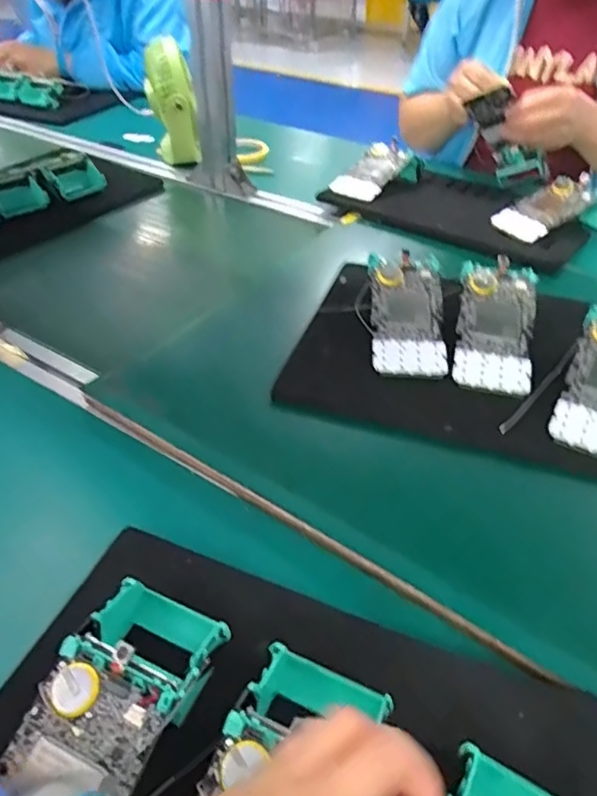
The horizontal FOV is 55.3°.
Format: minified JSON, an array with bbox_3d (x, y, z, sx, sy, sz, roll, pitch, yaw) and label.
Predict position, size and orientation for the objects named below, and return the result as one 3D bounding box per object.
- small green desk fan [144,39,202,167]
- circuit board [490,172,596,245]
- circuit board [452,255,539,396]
[{"bbox_3d":[-0.199,-0.455,0.901,0.073,0.164,0.115,-9,43,-10],"label":"small green desk fan"},{"bbox_3d":[0.328,-0.251,0.754,0.134,0.016,0.065,-35,60,-13],"label":"circuit board"},{"bbox_3d":[0.184,-0.068,0.531,0.068,0.014,0.144,7,61,14],"label":"circuit board"}]

